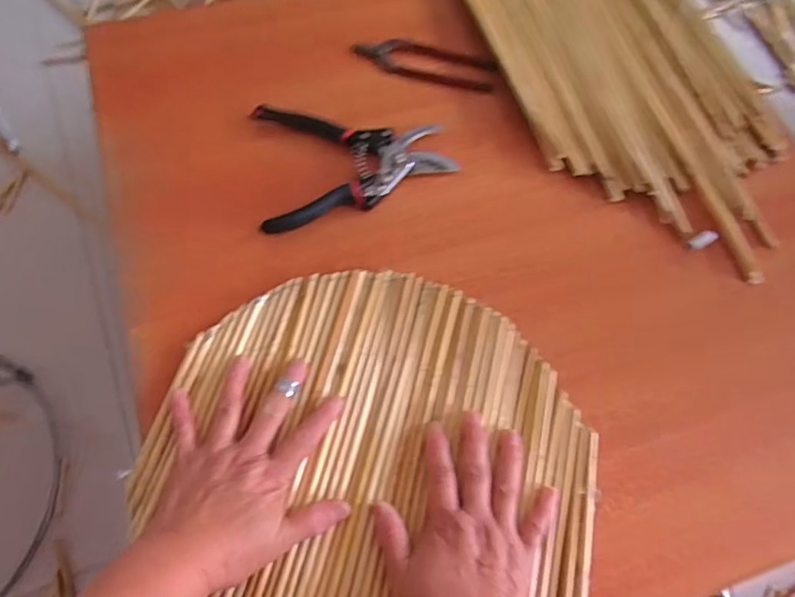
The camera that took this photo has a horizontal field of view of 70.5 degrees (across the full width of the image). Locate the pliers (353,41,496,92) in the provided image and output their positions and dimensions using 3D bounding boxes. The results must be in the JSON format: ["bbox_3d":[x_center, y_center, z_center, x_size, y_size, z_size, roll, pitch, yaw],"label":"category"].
[{"bbox_3d":[0.029,-0.257,0.610,0.154,0.015,0.043,19,68,5],"label":"pliers"}]

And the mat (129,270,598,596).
[{"bbox_3d":[-0.017,0.131,0.434,0.326,0.014,0.335,1,67,-2],"label":"mat"}]

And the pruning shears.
[{"bbox_3d":[-0.040,-0.137,0.546,0.185,0.020,0.127,-11,68,-7],"label":"pruning shears"}]

